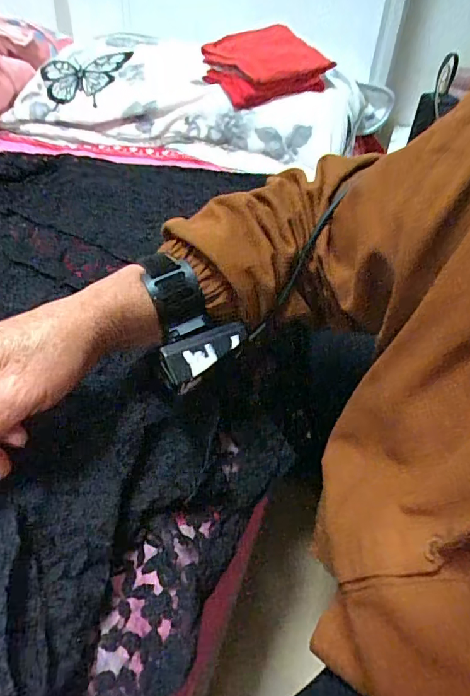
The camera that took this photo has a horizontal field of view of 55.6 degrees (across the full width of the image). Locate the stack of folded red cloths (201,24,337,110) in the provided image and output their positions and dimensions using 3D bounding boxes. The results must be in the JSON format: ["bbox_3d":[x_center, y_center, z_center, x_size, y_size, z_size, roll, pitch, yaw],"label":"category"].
[{"bbox_3d":[0.044,-0.468,0.740,0.176,0.072,0.140,-11,48,-14],"label":"stack of folded red cloths"}]

